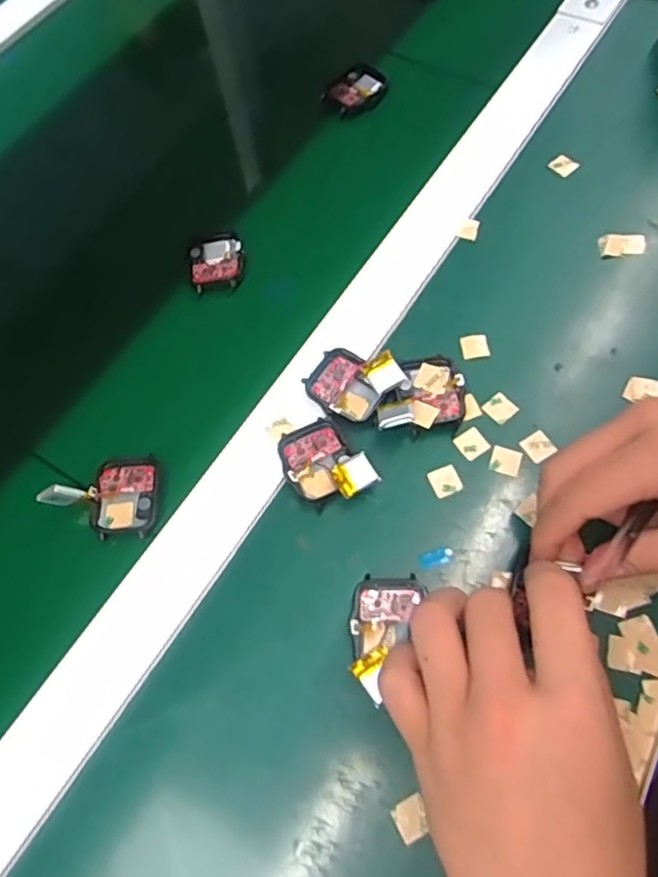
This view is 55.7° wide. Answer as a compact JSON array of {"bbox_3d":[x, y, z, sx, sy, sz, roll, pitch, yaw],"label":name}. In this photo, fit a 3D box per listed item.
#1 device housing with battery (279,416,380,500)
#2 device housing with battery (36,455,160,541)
[{"bbox_3d":[-0.003,0.013,0.336,0.038,0.016,0.055,-42,70,-13],"label":"device housing with battery"},{"bbox_3d":[-0.123,0.031,0.339,0.056,0.020,0.045,-5,66,3],"label":"device housing with battery"}]

